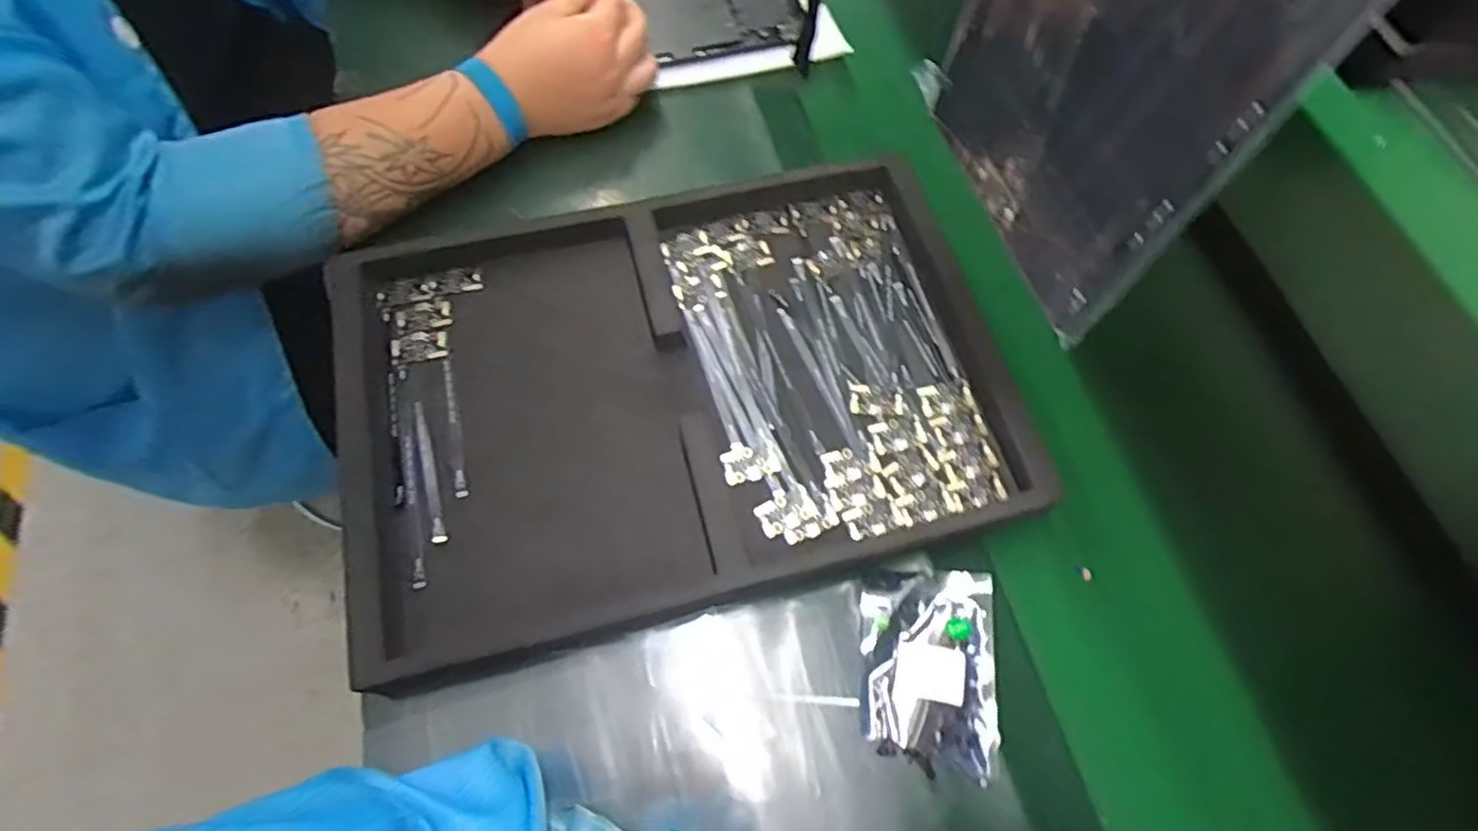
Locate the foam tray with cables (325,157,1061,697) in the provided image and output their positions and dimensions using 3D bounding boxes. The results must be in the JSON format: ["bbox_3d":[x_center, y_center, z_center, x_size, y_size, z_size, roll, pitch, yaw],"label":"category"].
[{"bbox_3d":[-0.041,-0.021,0.493,0.451,0.042,0.317,-12,67,-9],"label":"foam tray with cables"}]

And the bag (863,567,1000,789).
[{"bbox_3d":[0.114,0.153,0.431,0.077,0.019,0.113,7,65,0],"label":"bag"}]

